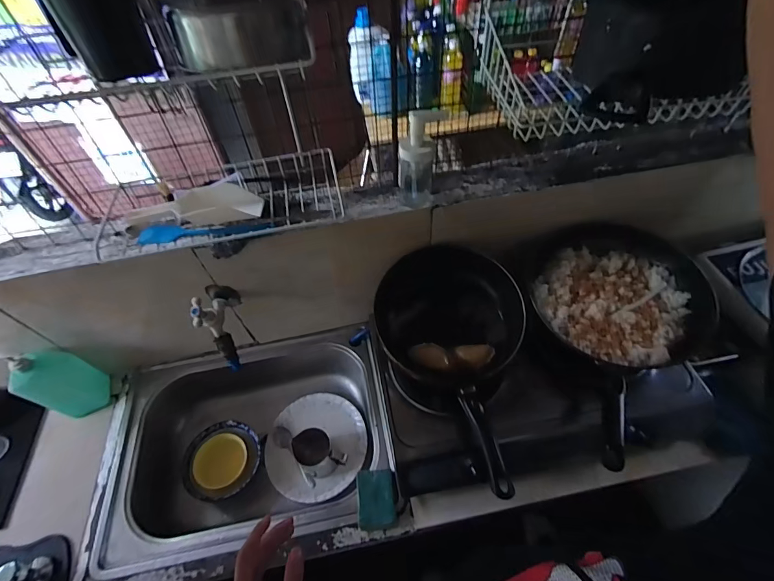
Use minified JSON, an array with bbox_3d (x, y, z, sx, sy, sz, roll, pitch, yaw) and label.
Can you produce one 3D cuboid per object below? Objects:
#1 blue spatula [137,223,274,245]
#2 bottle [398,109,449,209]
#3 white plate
[{"bbox_3d":[-0.282,-0.096,0.604,0.201,0.023,0.038,-9,53,-3],"label":"blue spatula"},{"bbox_3d":[0.054,-0.225,0.662,0.051,0.162,0.068,32,61,24],"label":"bottle"},{"bbox_3d":[-0.172,0.374,0.939,0.240,0.049,0.242,-2,53,2],"label":"white plate"}]

